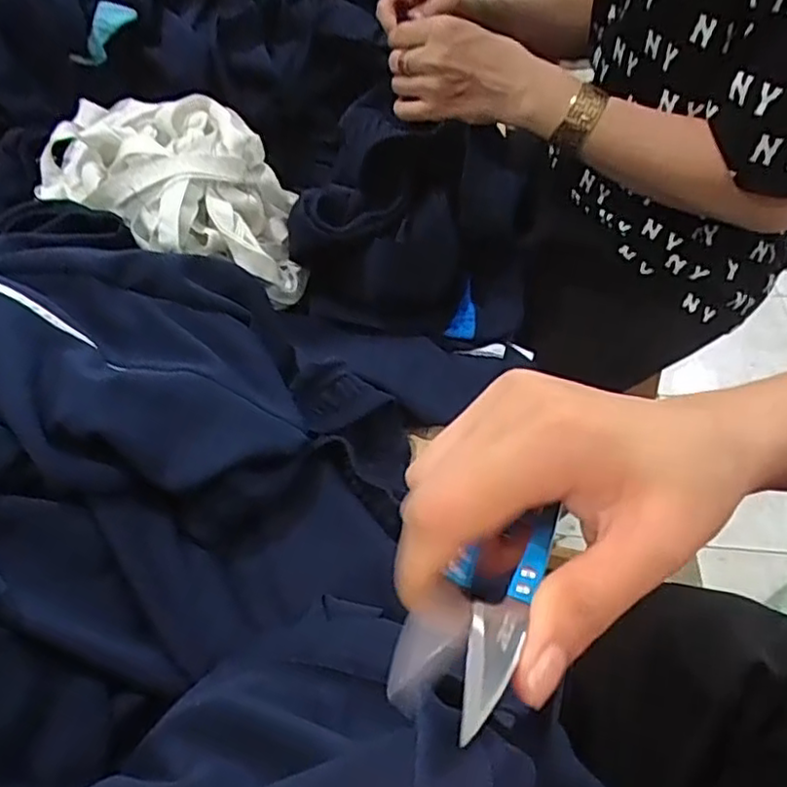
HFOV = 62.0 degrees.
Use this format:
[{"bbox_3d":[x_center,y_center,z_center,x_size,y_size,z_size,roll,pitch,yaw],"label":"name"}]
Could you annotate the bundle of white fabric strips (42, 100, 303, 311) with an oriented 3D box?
[{"bbox_3d":[-0.180,-0.172,0.567,0.226,0.109,0.149,21,52,17],"label":"bundle of white fabric strips"}]

